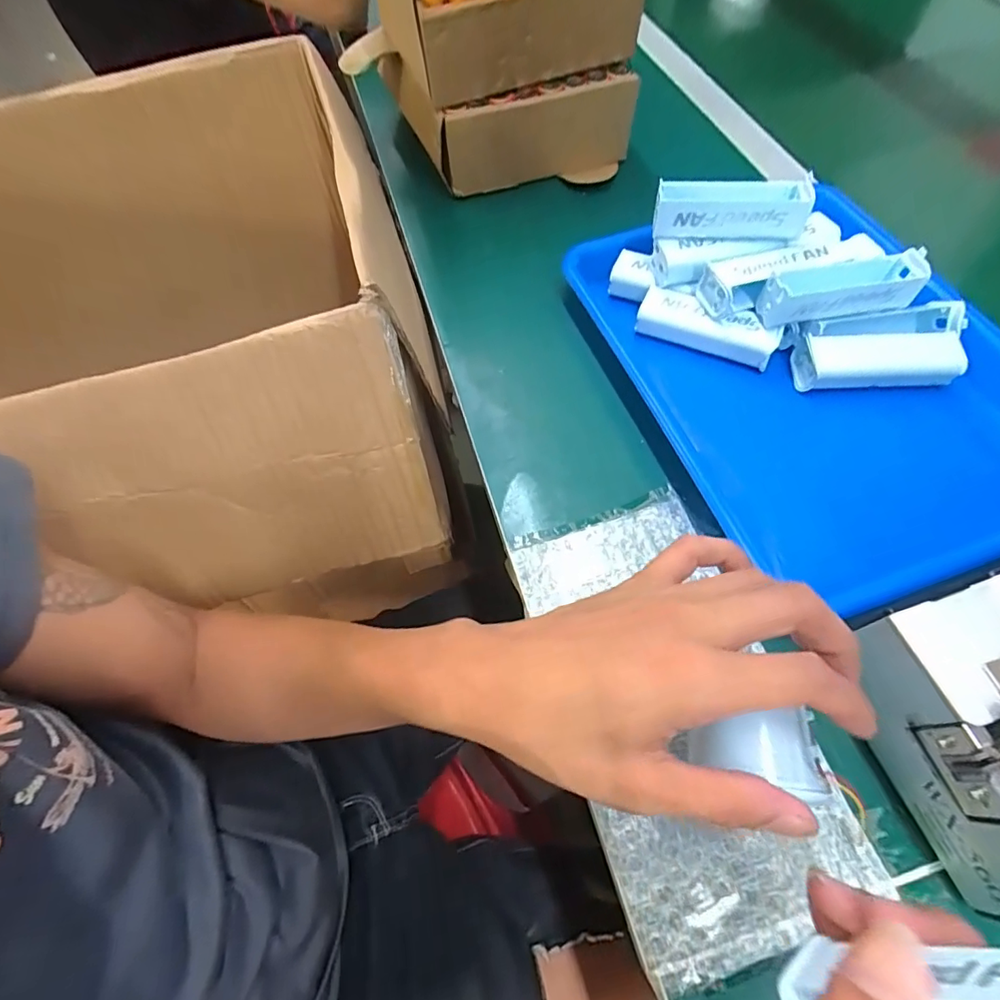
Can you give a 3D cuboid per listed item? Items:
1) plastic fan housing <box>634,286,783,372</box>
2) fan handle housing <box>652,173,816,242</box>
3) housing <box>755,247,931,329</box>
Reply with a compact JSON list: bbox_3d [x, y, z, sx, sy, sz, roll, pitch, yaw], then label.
[{"bbox_3d":[0.155,-0.130,0.385,0.099,0.021,0.030,24,66,15],"label":"plastic fan housing"},{"bbox_3d":[0.162,-0.205,0.364,0.100,0.034,0.024,8,63,8],"label":"fan handle housing"},{"bbox_3d":[0.236,-0.145,0.354,0.103,0.031,0.028,-8,62,-1],"label":"housing"}]

